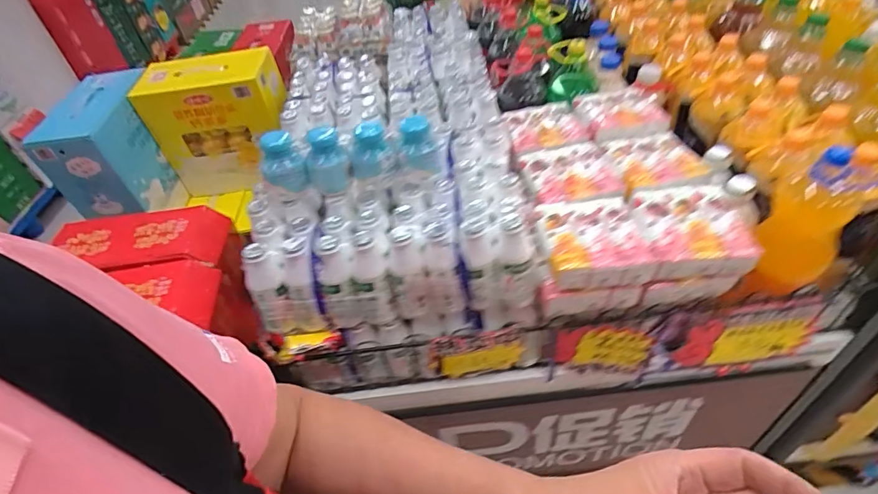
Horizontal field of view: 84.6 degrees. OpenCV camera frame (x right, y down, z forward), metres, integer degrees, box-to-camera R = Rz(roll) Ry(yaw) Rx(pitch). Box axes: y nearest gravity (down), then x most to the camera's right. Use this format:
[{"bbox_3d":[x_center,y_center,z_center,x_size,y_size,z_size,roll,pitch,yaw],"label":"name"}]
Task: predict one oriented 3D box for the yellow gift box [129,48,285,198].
[{"bbox_3d":[-0.488,-0.281,1.099,0.285,0.279,0.122,-4,44,2],"label":"yellow gift box"}]

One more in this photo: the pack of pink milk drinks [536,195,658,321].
[{"bbox_3d":[0.215,0.013,0.705,0.139,0.102,0.135,-5,44,2],"label":"pack of pink milk drinks"}]

